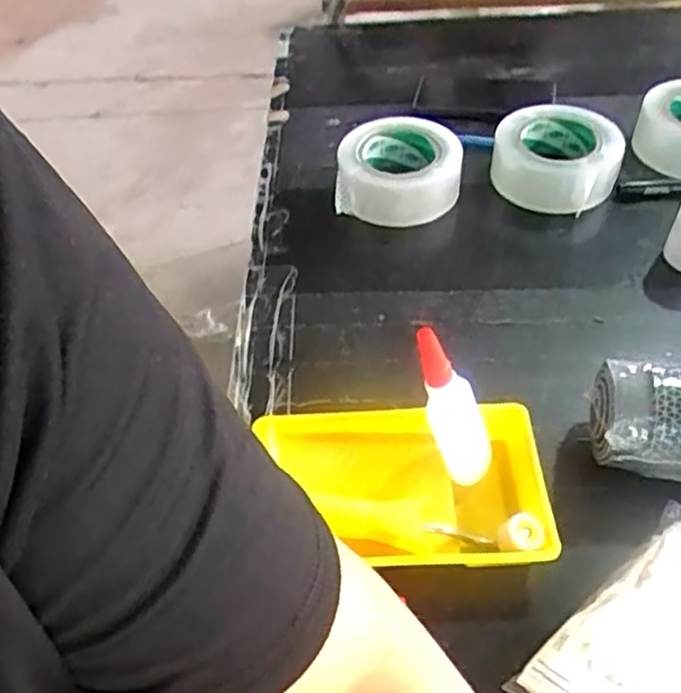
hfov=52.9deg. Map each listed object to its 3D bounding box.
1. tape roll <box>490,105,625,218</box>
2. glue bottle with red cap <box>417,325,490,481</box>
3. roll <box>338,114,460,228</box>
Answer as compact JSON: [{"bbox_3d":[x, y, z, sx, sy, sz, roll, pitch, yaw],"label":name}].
[{"bbox_3d":[0.218,-0.192,0.702,0.123,0.060,0.121,-2,51,2],"label":"tape roll"},{"bbox_3d":[0.073,0.037,0.457,0.031,0.131,0.031,-40,37,-25],"label":"glue bottle with red cap"},{"bbox_3d":[0.059,-0.181,0.693,0.108,0.051,0.118,-2,51,2],"label":"roll"}]

